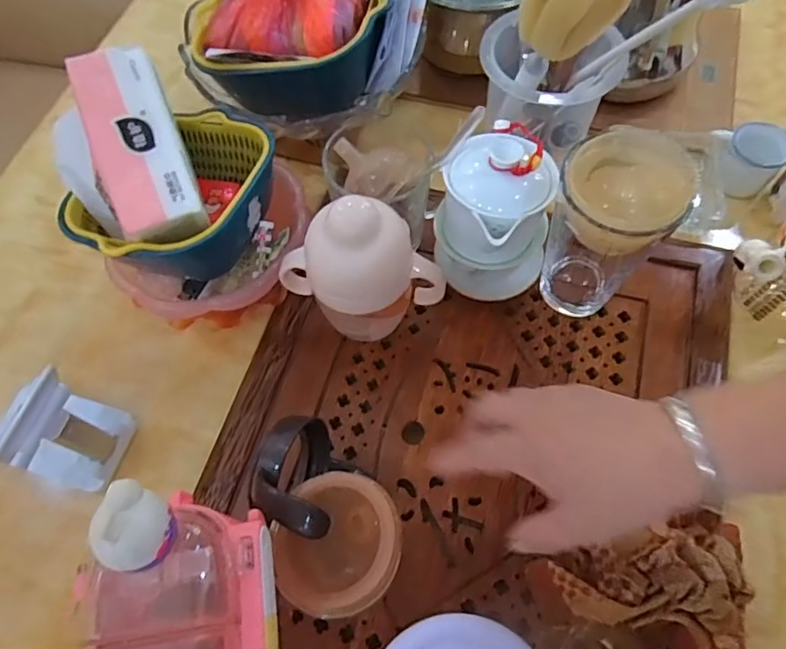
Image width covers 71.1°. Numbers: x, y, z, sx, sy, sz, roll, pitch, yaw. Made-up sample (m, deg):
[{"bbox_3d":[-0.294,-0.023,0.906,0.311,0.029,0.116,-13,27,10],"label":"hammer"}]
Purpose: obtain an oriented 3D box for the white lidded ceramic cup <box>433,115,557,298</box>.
[{"bbox_3d":[0.085,-0.089,0.450,0.085,0.135,0.107,19,67,12],"label":"white lidded ceramic cup"}]

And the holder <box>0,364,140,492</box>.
[{"bbox_3d":[-0.249,0.077,0.402,0.061,0.115,0.064,14,66,10],"label":"holder"}]

